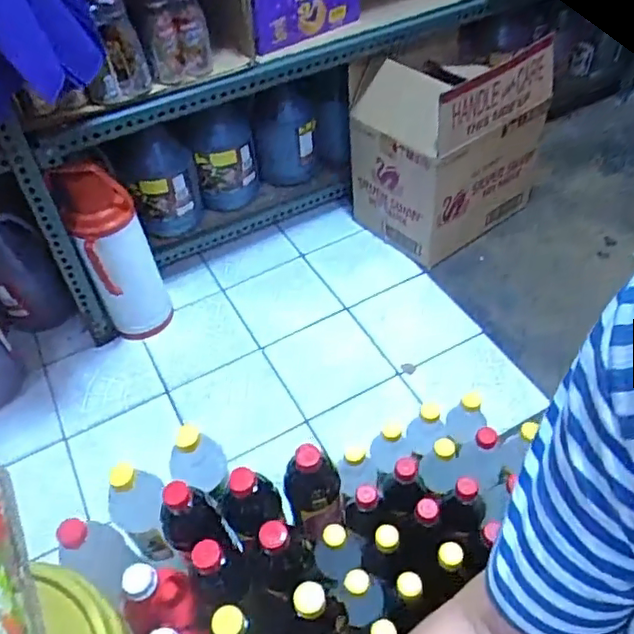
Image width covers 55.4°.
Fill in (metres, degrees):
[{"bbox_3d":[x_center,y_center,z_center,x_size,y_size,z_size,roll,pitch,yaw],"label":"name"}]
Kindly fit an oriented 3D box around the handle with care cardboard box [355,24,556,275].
[{"bbox_3d":[0.285,-0.378,1.291,0.368,0.382,0.249,-30,52,-21],"label":"handle with care cardboard box"}]

